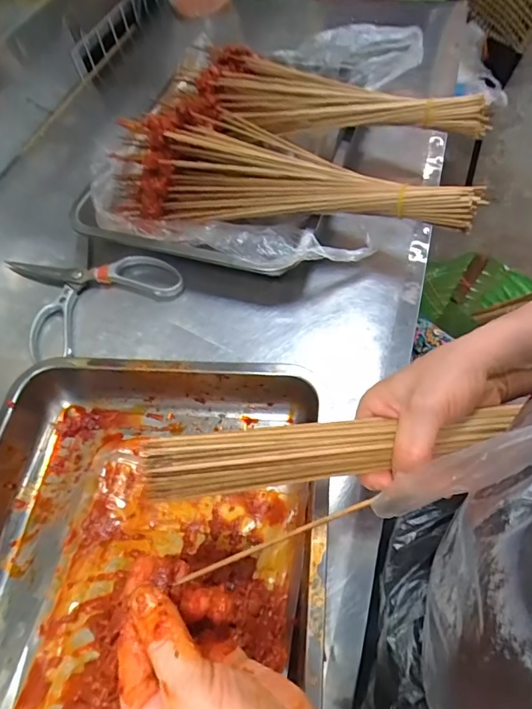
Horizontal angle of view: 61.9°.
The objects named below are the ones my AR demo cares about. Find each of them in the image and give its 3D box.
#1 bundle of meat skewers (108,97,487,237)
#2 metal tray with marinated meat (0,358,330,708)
[{"bbox_3d":[0.020,-0.216,0.499,0.399,0.071,0.154,11,60,11],"label":"bundle of meat skewers"},{"bbox_3d":[-0.111,0.182,0.321,0.298,0.060,0.384,4,59,7],"label":"metal tray with marinated meat"}]

